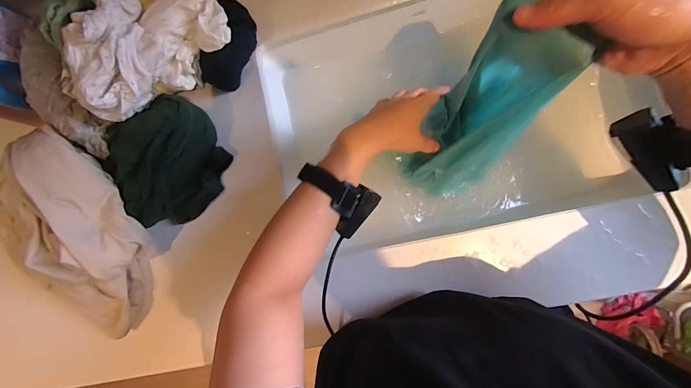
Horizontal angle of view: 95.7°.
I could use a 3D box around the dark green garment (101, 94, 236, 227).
[{"bbox_3d":[-0.251,-0.043,0.443,0.151,0.084,0.141,-39,82,4],"label":"dark green garment"}]

